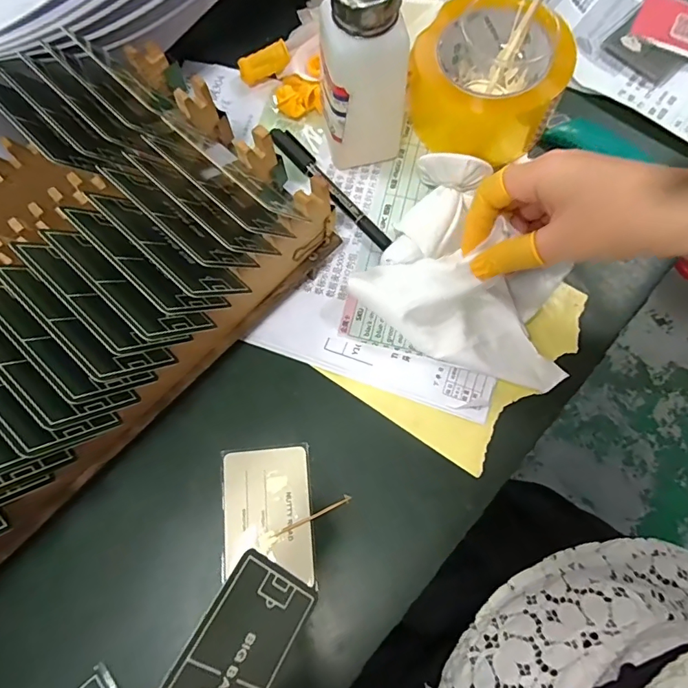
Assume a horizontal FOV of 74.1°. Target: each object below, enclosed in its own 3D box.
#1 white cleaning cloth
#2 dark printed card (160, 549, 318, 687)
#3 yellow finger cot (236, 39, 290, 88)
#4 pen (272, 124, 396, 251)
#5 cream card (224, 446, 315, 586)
[{"bbox_3d":[0.095,-0.044,0.308,0.149,0.042,0.122,32,78,8],"label":"white cleaning cloth"},{"bbox_3d":[-0.046,0.129,0.180,0.008,0.053,0.081,3,52,45],"label":"dark printed card"},{"bbox_3d":[-0.066,-0.229,0.373,0.044,0.016,0.014,-21,76,12],"label":"yellow finger cot"},{"bbox_3d":[-0.012,-0.120,0.349,0.015,0.009,0.133,-39,78,-9],"label":"pen"},{"bbox_3d":[-0.048,0.107,0.289,0.053,0.004,0.078,-5,73,-2],"label":"cream card"}]

